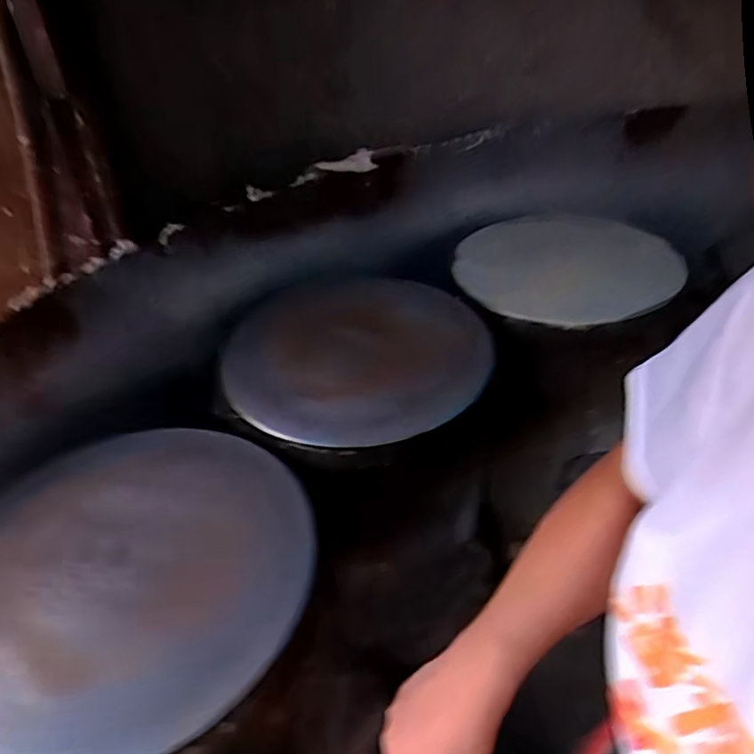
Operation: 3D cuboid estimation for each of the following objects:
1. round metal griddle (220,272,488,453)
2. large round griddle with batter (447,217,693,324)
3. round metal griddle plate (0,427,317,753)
[{"bbox_3d":[-0.010,-0.060,0.826,0.329,0.054,0.394,7,40,10],"label":"round metal griddle"},{"bbox_3d":[0.325,-0.216,1.018,0.359,0.037,0.406,4,39,6],"label":"large round griddle with batter"},{"bbox_3d":[-0.245,0.178,0.566,0.350,0.029,0.362,-1,39,0],"label":"round metal griddle plate"}]

